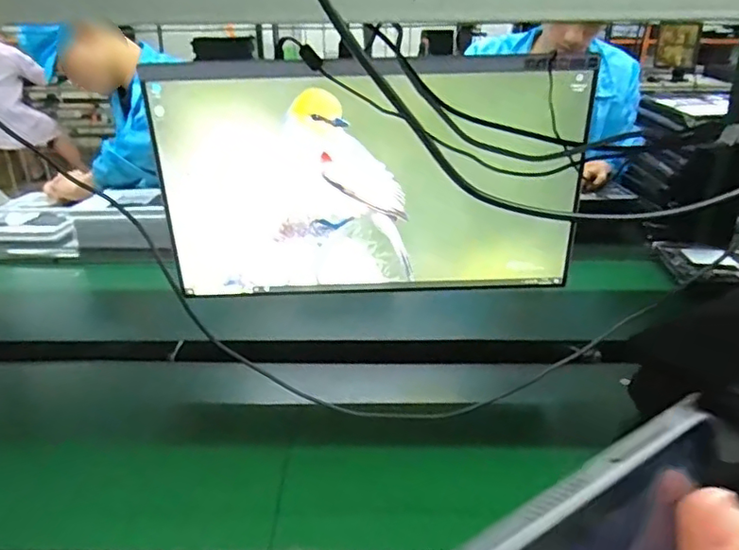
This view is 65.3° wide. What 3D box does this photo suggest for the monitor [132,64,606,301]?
[{"bbox_3d":[0.003,-0.103,0.671,0.476,0.270,0.030,1,25,0],"label":"monitor"}]

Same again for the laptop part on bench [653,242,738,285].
[{"bbox_3d":[0.638,-0.013,0.980,0.253,0.024,0.150,4,29,12],"label":"laptop part on bench"}]

